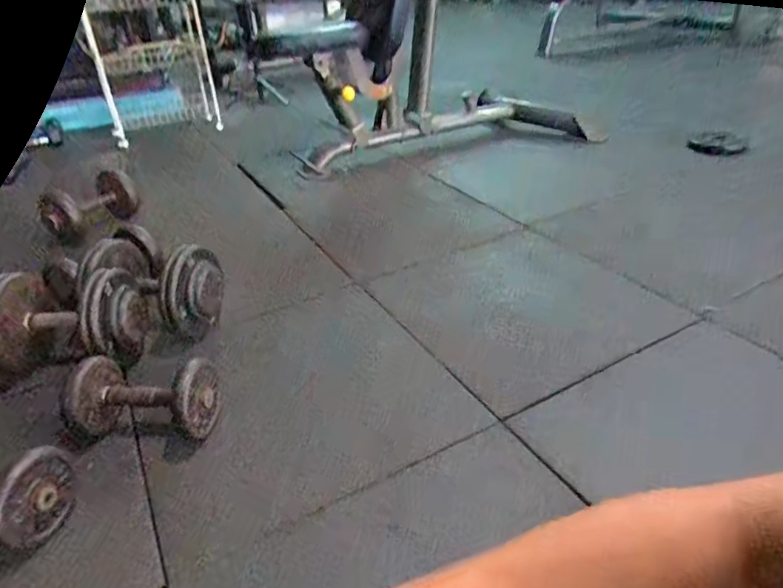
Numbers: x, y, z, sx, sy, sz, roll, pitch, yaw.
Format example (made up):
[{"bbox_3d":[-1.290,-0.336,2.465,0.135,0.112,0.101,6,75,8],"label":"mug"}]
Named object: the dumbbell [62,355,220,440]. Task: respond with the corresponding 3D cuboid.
[{"bbox_3d":[-0.373,0.148,0.795,0.209,0.093,0.099,0,32,6],"label":"dumbbell"}]

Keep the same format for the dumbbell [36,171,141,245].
[{"bbox_3d":[-0.762,-0.214,1.340,0.123,0.125,0.259,10,34,20],"label":"dumbbell"}]

